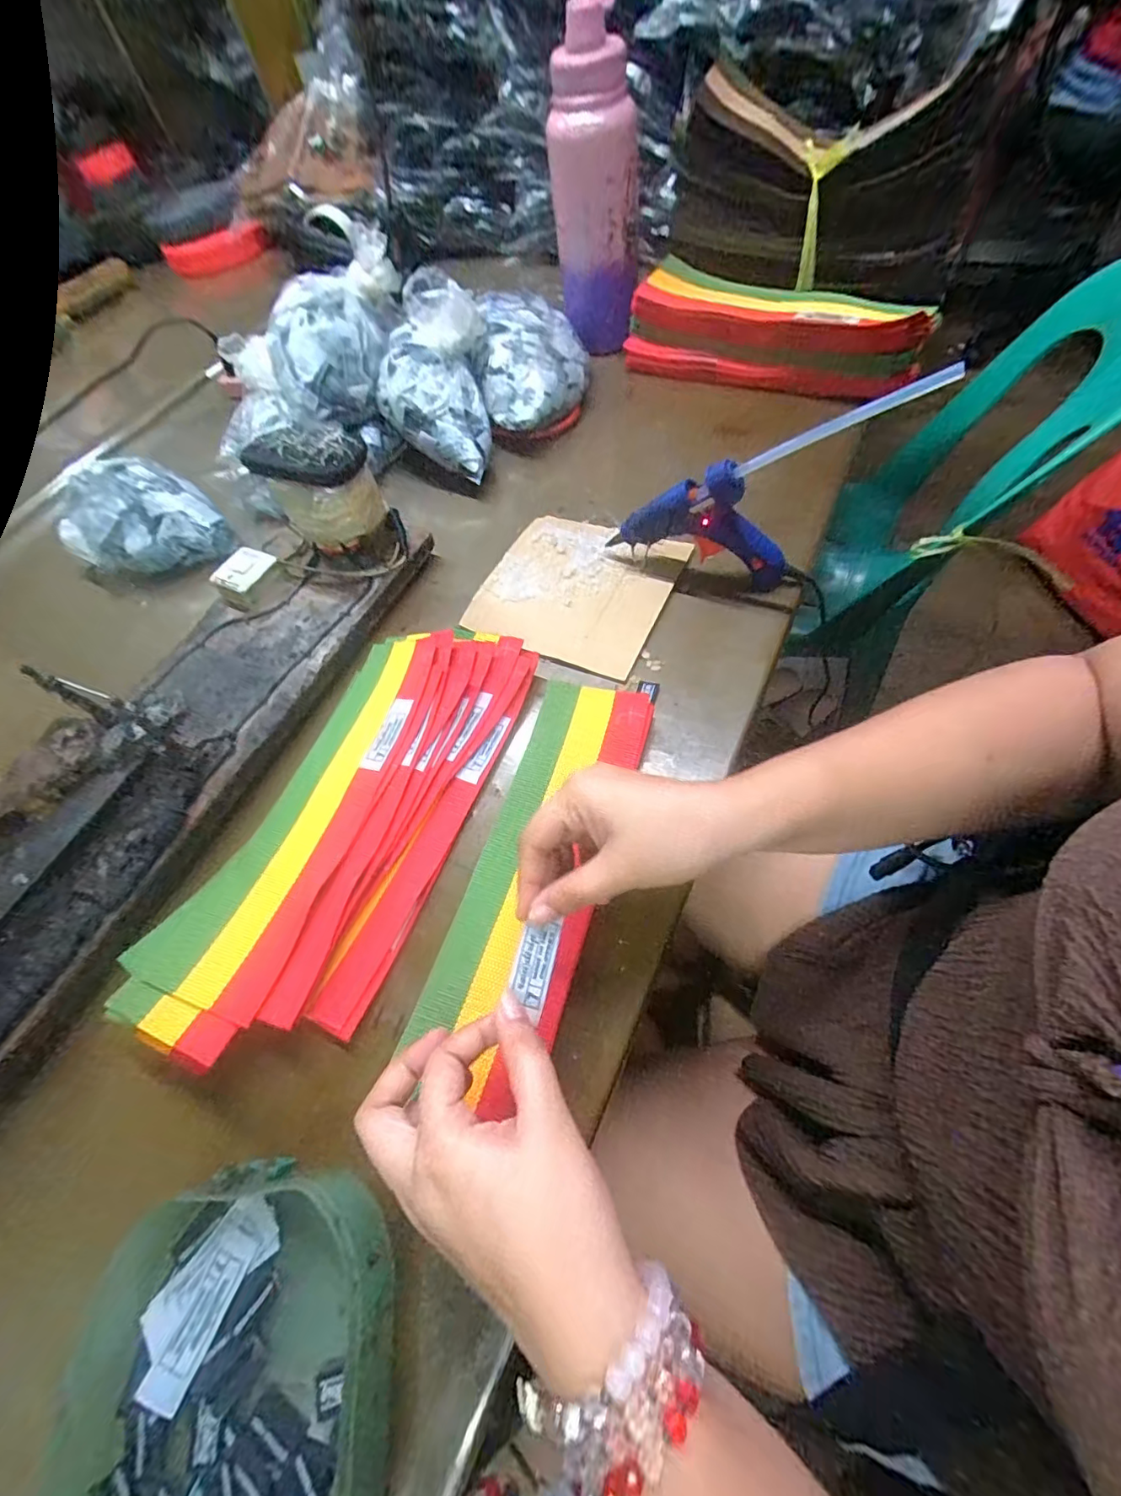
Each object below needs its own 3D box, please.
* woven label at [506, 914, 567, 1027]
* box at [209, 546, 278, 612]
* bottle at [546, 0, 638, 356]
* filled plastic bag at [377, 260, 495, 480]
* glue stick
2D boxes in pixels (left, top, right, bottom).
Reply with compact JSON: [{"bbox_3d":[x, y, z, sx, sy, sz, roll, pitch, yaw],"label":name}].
[{"bbox_3d":[-0.013,0.111,0.269,0.020,0.004,0.046,21,63,-7],"label":"woven label"},{"bbox_3d":[-0.281,-0.152,0.477,0.049,0.026,0.049,22,66,19],"label":"box"},{"bbox_3d":[0.038,-0.577,0.567,0.090,0.241,0.066,-3,60,3],"label":"bottle"},{"bbox_3d":[-0.132,-0.369,0.531,0.111,0.107,0.164,-6,60,1],"label":"filled plastic bag"},{"bbox_3d":[0.170,-0.199,0.327,0.127,0.010,0.010,-4,48,45],"label":"glue stick"}]

